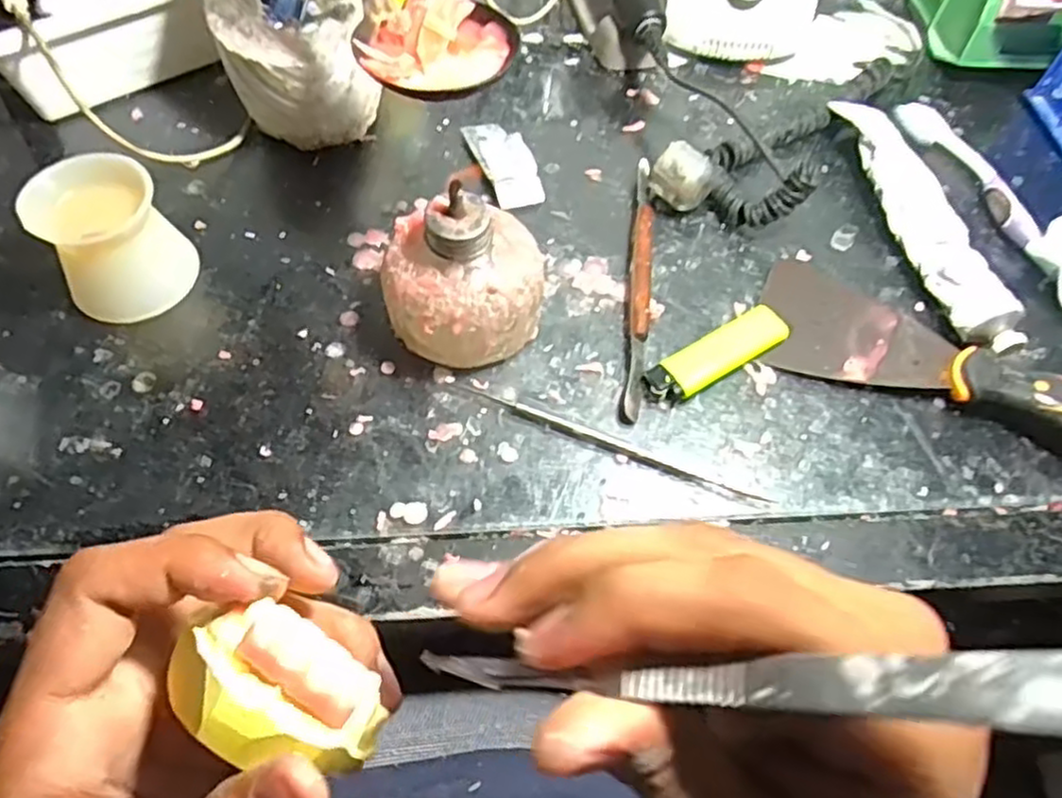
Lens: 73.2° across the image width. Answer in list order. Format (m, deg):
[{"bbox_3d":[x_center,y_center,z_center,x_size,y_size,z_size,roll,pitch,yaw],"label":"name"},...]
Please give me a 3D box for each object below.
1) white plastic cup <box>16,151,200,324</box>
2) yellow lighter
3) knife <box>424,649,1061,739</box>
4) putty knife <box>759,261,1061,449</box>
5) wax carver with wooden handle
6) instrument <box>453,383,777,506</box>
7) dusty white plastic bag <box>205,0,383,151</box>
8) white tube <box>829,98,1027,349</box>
[{"bbox_3d":[-0.203,-0.077,0.347,0.056,0.057,0.054,2,61,-3],"label":"white plastic cup"},{"bbox_3d":[0.091,-0.022,0.355,0.077,0.014,0.022,-27,66,-17],"label":"yellow lighter"},{"bbox_3d":[0.041,0.054,0.137,0.139,0.004,0.014,-8,57,25],"label":"knife"},{"bbox_3d":[0.216,-0.021,0.356,0.196,0.032,0.066,20,62,7],"label":"putty knife"},{"bbox_3d":[0.058,-0.063,0.377,0.012,0.013,0.166,8,61,1],"label":"wax carver with wooden handle"},{"bbox_3d":[0.038,0.021,0.334,0.152,0.004,0.008,21,62,8],"label":"instrument"},{"bbox_3d":[-0.129,-0.200,0.390,0.081,0.110,0.077,-7,62,-8],"label":"dusty white plastic bag"},{"bbox_3d":[0.218,-0.100,0.402,0.031,0.028,0.181,-9,62,-9],"label":"white tube"}]

